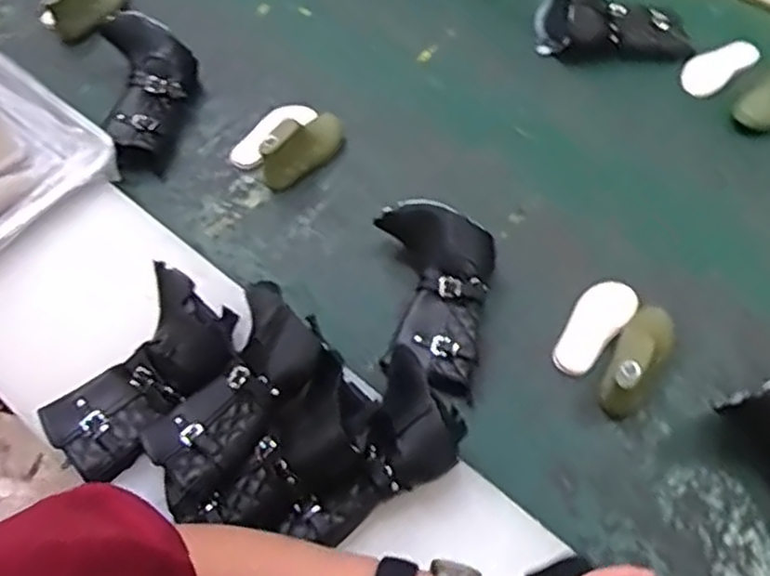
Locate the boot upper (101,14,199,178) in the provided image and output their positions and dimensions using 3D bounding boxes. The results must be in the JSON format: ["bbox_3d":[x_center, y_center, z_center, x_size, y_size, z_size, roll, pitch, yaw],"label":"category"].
[{"bbox_3d":[-0.304,-0.256,0.953,0.110,0.086,0.223,-10,58,-5],"label":"boot upper"}]

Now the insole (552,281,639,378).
[{"bbox_3d":[0.229,0.040,0.795,0.054,0.010,0.124,39,77,24],"label":"insole"}]

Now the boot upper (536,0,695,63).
[{"bbox_3d":[0.332,-0.381,1.036,0.223,0.078,0.124,13,59,9],"label":"boot upper"}]

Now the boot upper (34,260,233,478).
[{"bbox_3d":[-0.225,0.078,0.682,0.117,0.068,0.203,32,64,19],"label":"boot upper"}]

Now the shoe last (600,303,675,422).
[{"bbox_3d":[0.268,0.066,0.744,0.054,0.060,0.135,25,62,15],"label":"shoe last"}]

